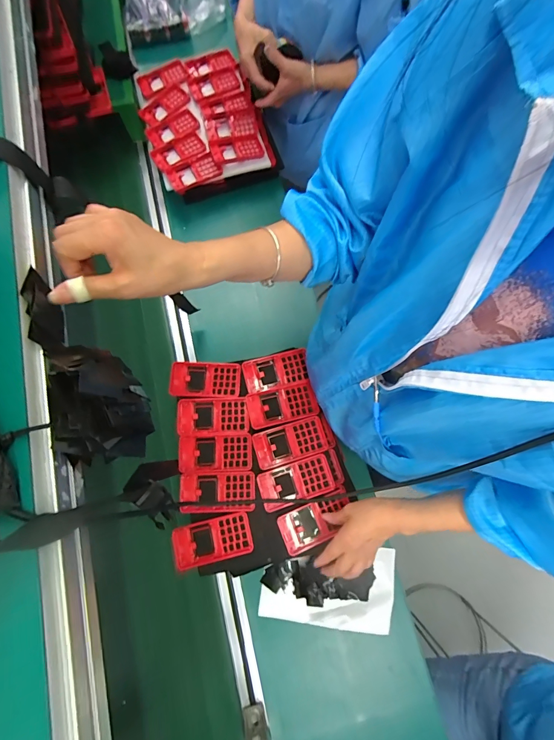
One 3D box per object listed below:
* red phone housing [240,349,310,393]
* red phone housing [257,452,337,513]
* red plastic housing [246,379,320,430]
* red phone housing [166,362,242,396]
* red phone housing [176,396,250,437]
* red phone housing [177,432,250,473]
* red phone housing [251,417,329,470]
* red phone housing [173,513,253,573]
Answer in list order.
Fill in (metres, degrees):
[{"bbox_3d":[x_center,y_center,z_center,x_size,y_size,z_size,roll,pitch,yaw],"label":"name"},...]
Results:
[{"bbox_3d":[-0.001,0.001,0.627,0.116,0.012,0.060,-14,79,-2],"label":"red phone housing"},{"bbox_3d":[0.032,0.187,0.578,0.121,0.015,0.063,-18,79,-3],"label":"red phone housing"},{"bbox_3d":[0.010,0.060,0.606,0.120,0.019,0.063,-15,79,-2],"label":"red plastic housing"},{"bbox_3d":[-0.128,0.016,0.614,0.122,0.018,0.062,1,78,1],"label":"red phone housing"},{"bbox_3d":[-0.111,0.079,0.599,0.121,0.014,0.062,-4,78,0],"label":"red phone housing"},{"bbox_3d":[-0.104,0.141,0.587,0.121,0.015,0.062,-3,78,0],"label":"red phone housing"},{"bbox_3d":[0.023,0.123,0.591,0.121,0.014,0.061,-17,79,-3],"label":"red phone housing"},{"bbox_3d":[-0.106,0.275,0.560,0.127,0.017,0.064,-15,79,-2],"label":"red phone housing"}]

